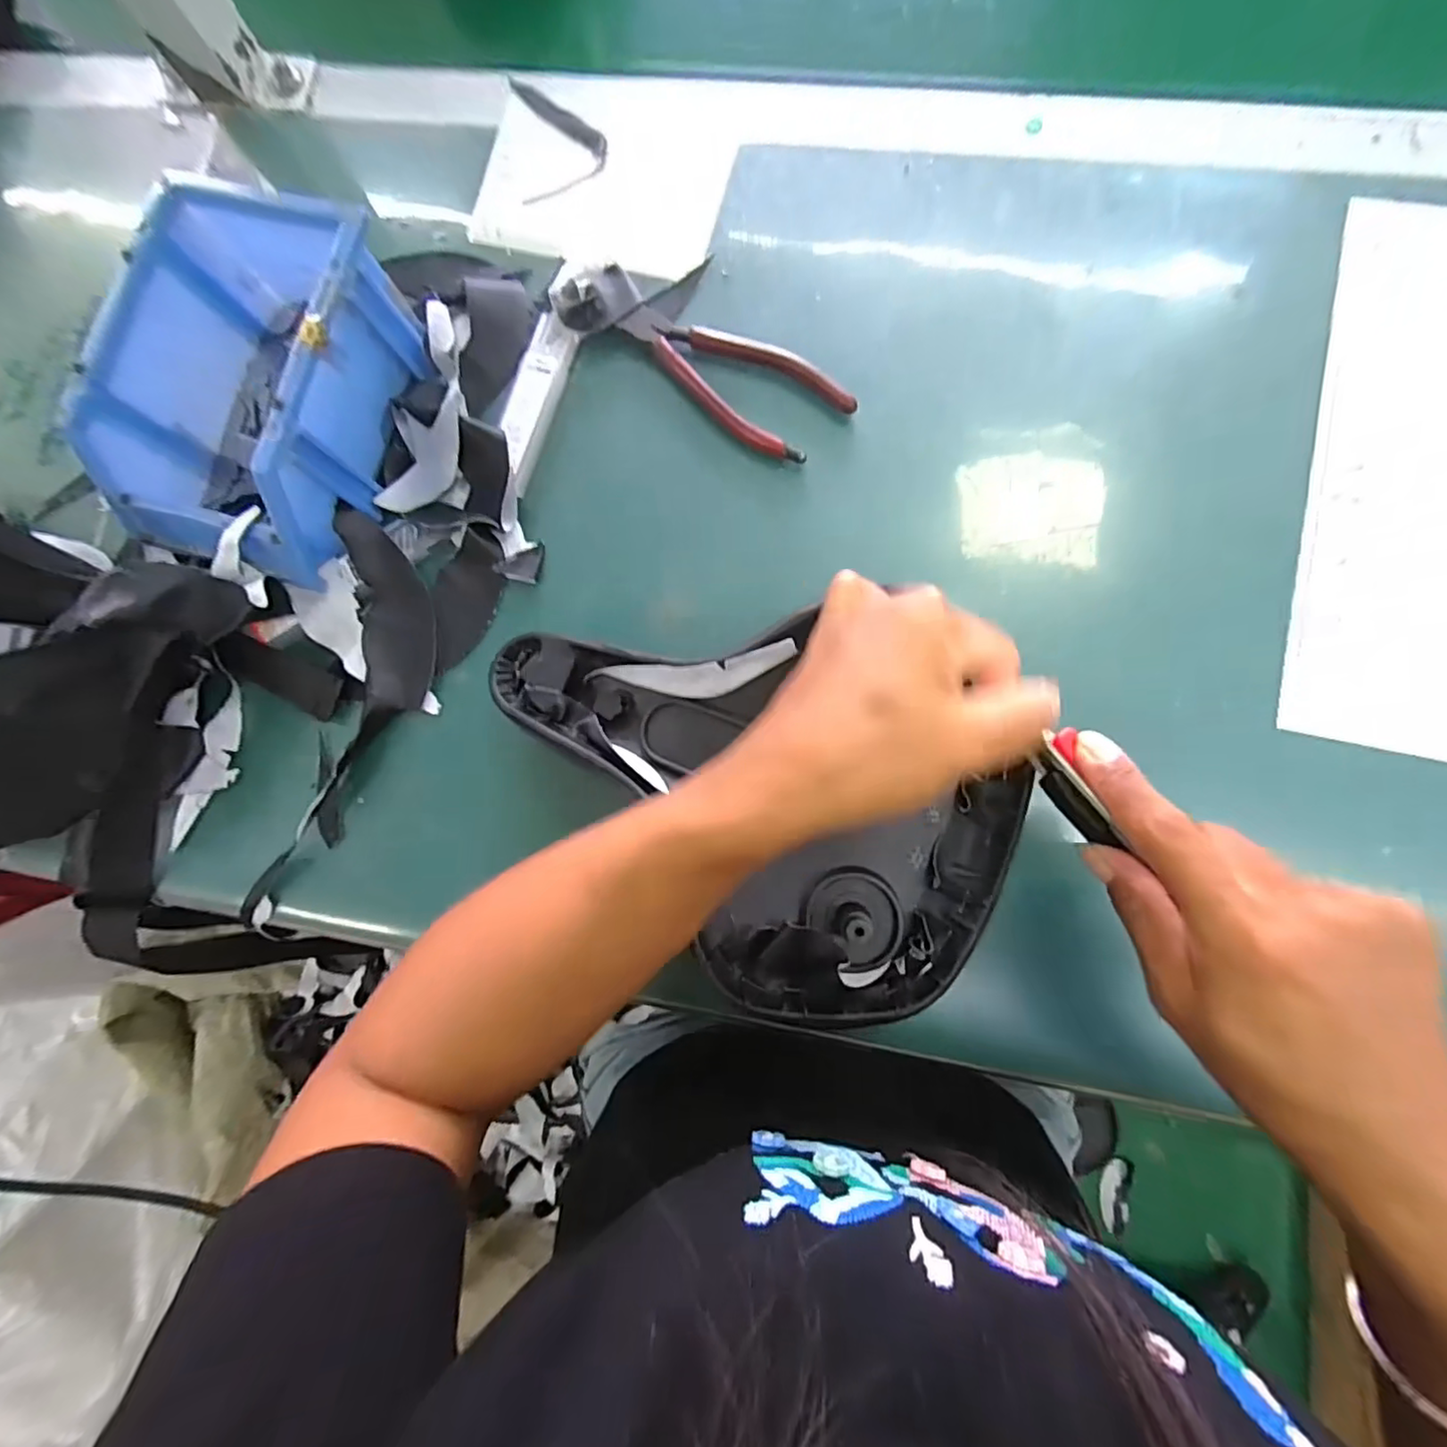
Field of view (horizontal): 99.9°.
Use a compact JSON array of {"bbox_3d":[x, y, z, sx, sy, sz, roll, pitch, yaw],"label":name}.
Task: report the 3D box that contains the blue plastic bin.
[{"bbox_3d":[-0.250,-0.176,0.328,0.121,0.073,0.173,17,84,7],"label":"blue plastic bin"}]

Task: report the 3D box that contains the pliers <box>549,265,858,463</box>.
[{"bbox_3d":[-0.014,-0.208,0.342,0.175,0.013,0.053,36,87,9],"label":"pliers"}]

